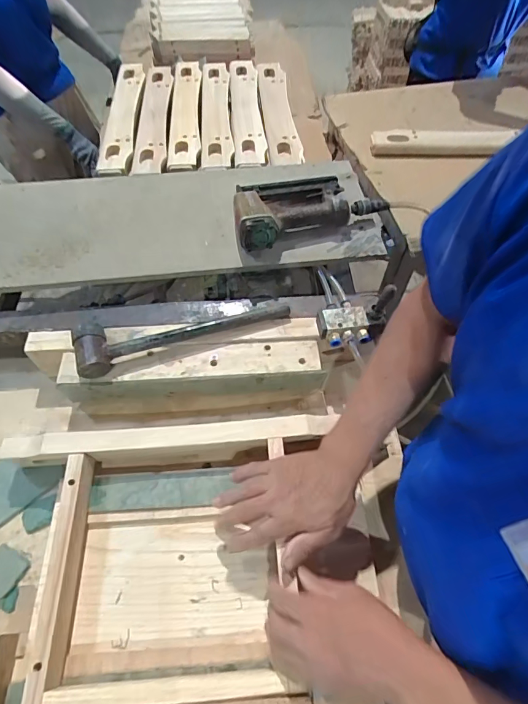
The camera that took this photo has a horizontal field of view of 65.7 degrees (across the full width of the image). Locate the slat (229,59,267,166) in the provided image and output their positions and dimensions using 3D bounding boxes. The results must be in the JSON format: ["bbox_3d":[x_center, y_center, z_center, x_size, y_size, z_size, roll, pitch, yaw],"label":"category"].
[{"bbox_3d":[-0.047,-0.642,1.057,0.074,0.020,0.555,-3,56,-2],"label":"slat"}]

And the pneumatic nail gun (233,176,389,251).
[{"bbox_3d":[0.066,-0.264,0.719,0.268,0.063,0.141,-17,58,-11],"label":"pneumatic nail gun"}]

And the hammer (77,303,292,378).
[{"bbox_3d":[-0.128,-0.041,0.635,0.315,0.040,0.067,-17,58,-11],"label":"hammer"}]

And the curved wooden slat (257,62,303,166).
[{"bbox_3d":[0.036,-0.605,1.025,0.077,0.038,0.472,-4,56,-3],"label":"curved wooden slat"}]

